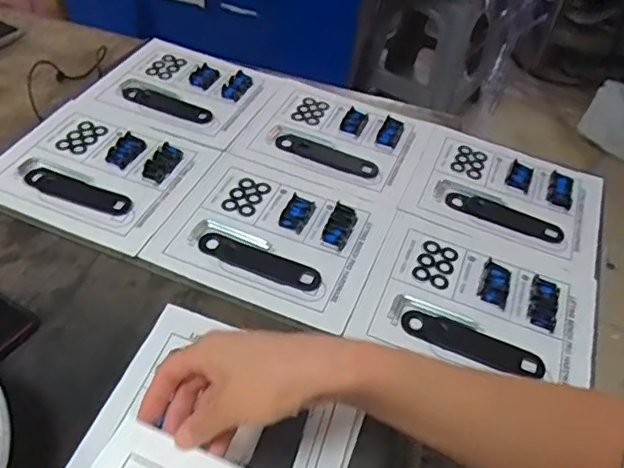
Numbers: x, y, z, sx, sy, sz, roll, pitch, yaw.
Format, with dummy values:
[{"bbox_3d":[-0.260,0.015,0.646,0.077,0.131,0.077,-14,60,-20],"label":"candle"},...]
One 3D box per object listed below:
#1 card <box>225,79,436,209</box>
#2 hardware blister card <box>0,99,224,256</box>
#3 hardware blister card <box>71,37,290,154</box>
[{"bbox_3d":[0.033,-0.134,0.743,0.221,0.010,0.197,19,47,11],"label":"card"},{"bbox_3d":[-0.244,-0.079,0.658,0.216,0.014,0.187,19,47,11],"label":"hardware blister card"},{"bbox_3d":[-0.181,-0.204,0.786,0.227,0.011,0.190,18,47,11],"label":"hardware blister card"}]

